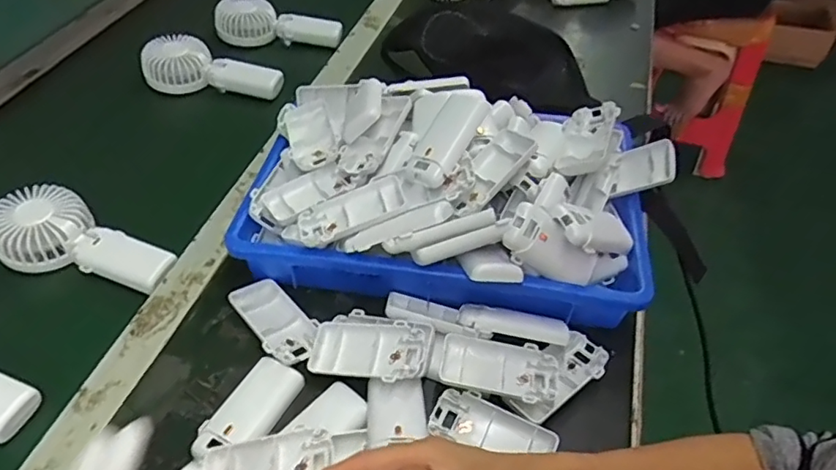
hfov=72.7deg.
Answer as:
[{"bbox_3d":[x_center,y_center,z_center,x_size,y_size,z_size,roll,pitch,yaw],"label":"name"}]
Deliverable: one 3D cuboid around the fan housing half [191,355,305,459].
[{"bbox_3d":[-0.132,0.135,0.442,0.042,0.016,0.090,26,53,22],"label":"fan housing half"}]

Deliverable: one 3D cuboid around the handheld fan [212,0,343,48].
[{"bbox_3d":[-0.208,-0.316,0.842,0.186,0.046,0.072,11,49,9],"label":"handheld fan"}]

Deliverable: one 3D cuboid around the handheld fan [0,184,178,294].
[{"bbox_3d":[-0.323,0.009,0.555,0.174,0.035,0.079,21,50,2],"label":"handheld fan"}]

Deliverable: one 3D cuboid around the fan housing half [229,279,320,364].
[{"bbox_3d":[-0.123,0.075,0.497,0.046,0.019,0.098,-34,56,-27],"label":"fan housing half"}]

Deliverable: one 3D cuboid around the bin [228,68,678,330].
[{"bbox_3d":[0.033,-0.041,0.538,0.370,0.108,0.223,8,48,6],"label":"bin"}]

